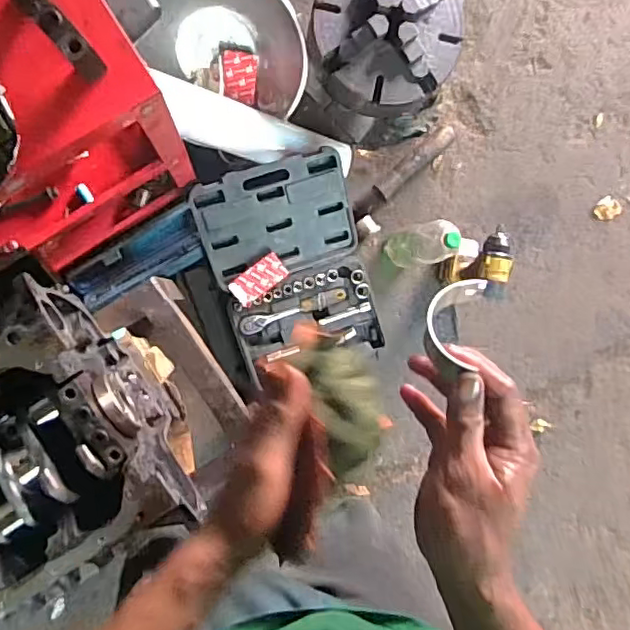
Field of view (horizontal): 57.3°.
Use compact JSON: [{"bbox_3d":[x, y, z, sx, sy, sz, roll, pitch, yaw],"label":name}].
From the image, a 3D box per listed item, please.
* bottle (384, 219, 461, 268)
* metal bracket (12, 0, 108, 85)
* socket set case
[{"bbox_3d":[0.225,-0.148,1.223,0.077,0.273,0.088,-19,96,-6],"label":"bottle"},{"bbox_3d":[-0.264,-0.292,0.574,0.029,0.070,0.111,-43,97,-3],"label":"metal bracket"},{"bbox_3d":[-0.052,-0.103,1.281,0.322,0.145,0.432,-19,96,-6],"label":"socket set case"}]

